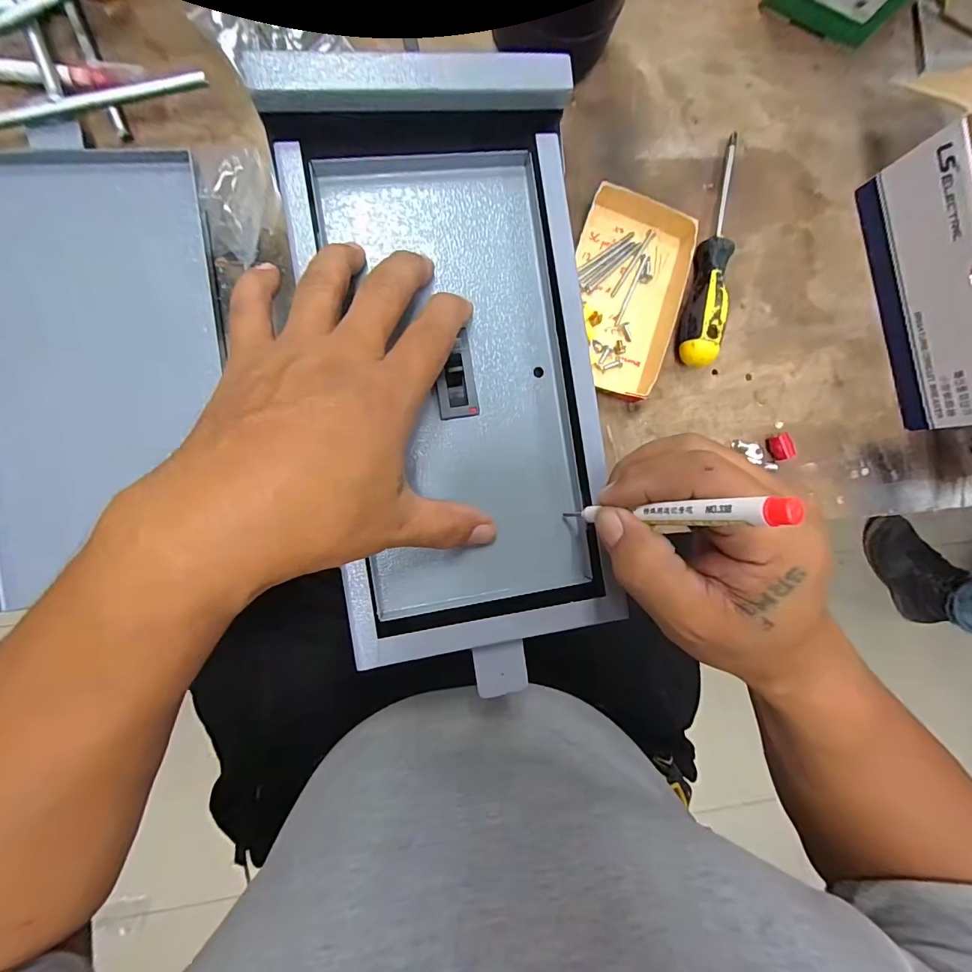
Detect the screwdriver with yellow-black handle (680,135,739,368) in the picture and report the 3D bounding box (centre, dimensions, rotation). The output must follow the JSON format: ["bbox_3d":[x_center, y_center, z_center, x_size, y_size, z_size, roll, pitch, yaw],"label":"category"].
[{"bbox_3d":[0.185,-0.190,0.362,0.026,0.032,0.197,15,87,-9],"label":"screwdriver with yellow-black handle"}]

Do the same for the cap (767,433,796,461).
[{"bbox_3d":[0.246,-0.032,0.379,0.015,0.013,0.022,-13,92,-9],"label":"cap"}]

